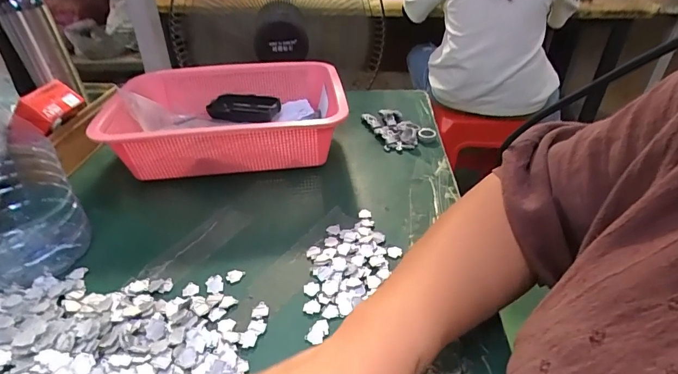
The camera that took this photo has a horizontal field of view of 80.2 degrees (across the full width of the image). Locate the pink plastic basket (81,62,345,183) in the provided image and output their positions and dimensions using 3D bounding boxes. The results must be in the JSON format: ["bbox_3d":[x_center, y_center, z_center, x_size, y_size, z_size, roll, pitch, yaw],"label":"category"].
[{"bbox_3d":[-0.147,-0.102,0.569,0.286,0.093,0.251,-3,34,-3],"label":"pink plastic basket"}]

